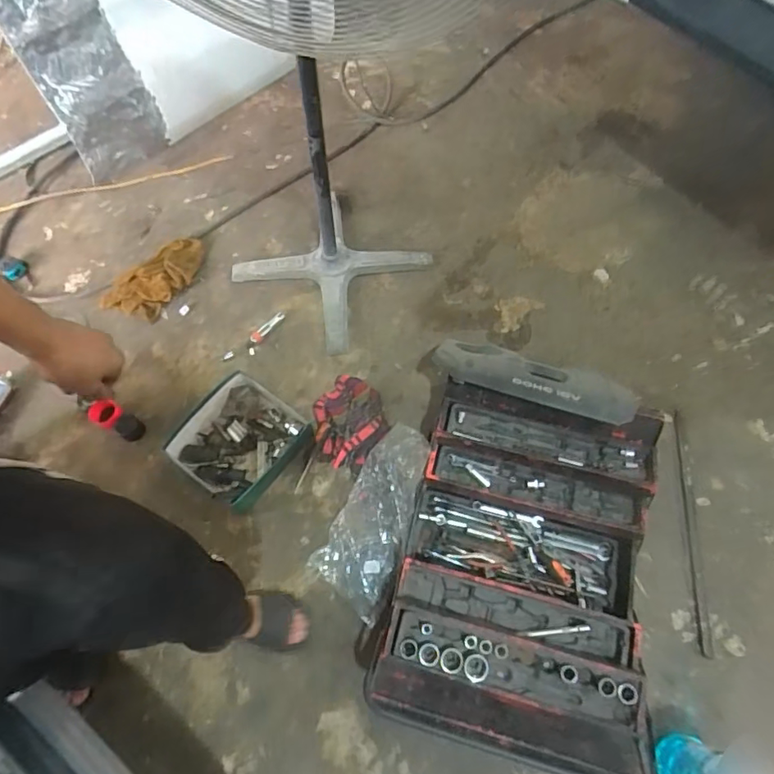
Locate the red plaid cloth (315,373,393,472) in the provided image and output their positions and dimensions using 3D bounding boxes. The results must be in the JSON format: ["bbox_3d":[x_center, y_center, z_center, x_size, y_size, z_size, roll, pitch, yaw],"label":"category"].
[{"bbox_3d":[-0.094,0.089,1.352,0.178,0.042,0.247,-7,66,-1],"label":"red plaid cloth"}]

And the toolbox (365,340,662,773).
[{"bbox_3d":[0.305,0.303,1.136,0.492,0.229,0.800,13,65,8],"label":"toolbox"}]

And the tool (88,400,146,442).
[{"bbox_3d":[-0.703,0.087,1.383,0.156,0.044,0.067,25,69,5],"label":"tool"}]

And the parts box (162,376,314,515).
[{"bbox_3d":[-0.363,0.129,1.309,0.242,0.113,0.279,36,72,16],"label":"parts box"}]

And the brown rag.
[{"bbox_3d":[-0.679,-0.324,1.572,0.167,0.045,0.316,37,72,16],"label":"brown rag"}]

